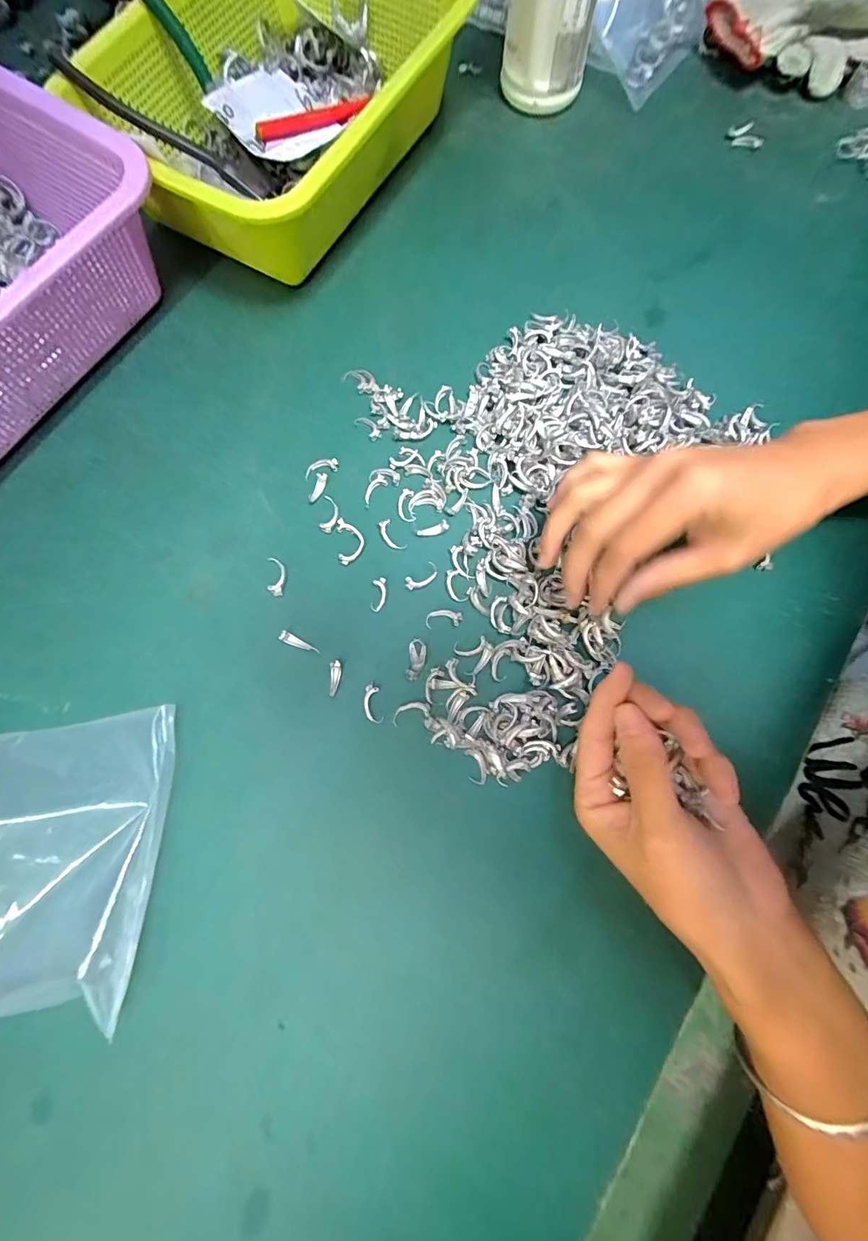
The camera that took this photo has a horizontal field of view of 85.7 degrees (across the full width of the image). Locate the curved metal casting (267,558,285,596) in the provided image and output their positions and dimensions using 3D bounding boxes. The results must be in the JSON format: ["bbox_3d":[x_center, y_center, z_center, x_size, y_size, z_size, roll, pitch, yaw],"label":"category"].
[{"bbox_3d":[-0.097,-0.028,0.288,0.011,0.005,0.027,-7,76,-2],"label":"curved metal casting"}]

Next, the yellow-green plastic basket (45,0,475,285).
[{"bbox_3d":[-0.110,-0.374,0.340,0.223,0.084,0.261,33,78,8],"label":"yellow-green plastic basket"}]

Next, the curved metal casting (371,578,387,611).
[{"bbox_3d":[-0.034,-0.016,0.285,0.009,0.004,0.020,4,75,1],"label":"curved metal casting"}]

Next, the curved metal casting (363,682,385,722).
[{"bbox_3d":[-0.036,0.047,0.269,0.010,0.004,0.023,-11,76,-3],"label":"curved metal casting"}]

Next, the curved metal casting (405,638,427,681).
[{"bbox_3d":[-0.010,0.022,0.275,0.011,0.007,0.025,9,76,2],"label":"curved metal casting"}]

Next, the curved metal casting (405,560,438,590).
[{"bbox_3d":[-0.007,-0.027,0.287,0.022,0.004,0.011,-33,78,-8],"label":"curved metal casting"}]

